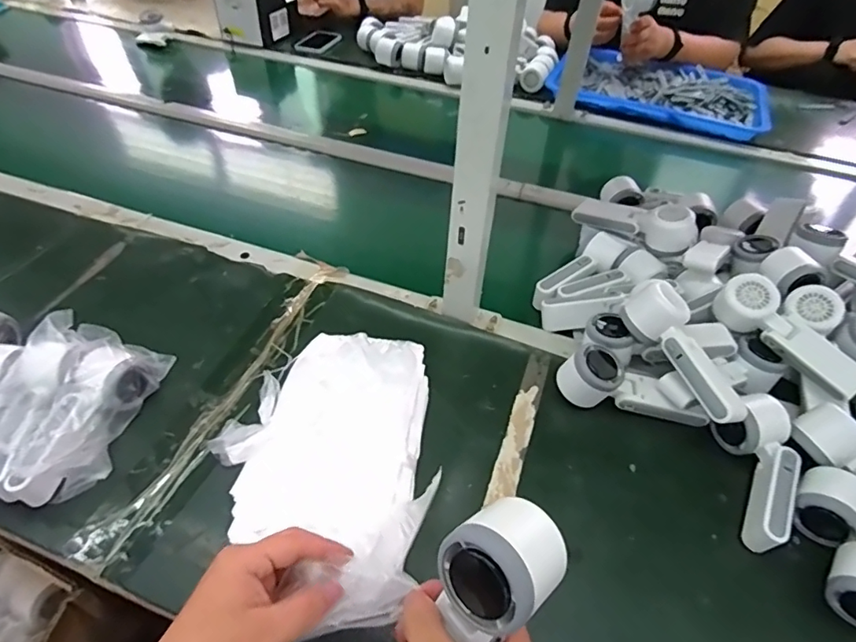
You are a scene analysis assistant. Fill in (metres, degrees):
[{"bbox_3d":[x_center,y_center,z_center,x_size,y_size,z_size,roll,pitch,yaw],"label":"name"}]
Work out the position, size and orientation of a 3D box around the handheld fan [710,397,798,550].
[{"bbox_3d":[0.329,0.146,0.521,0.077,0.052,0.158,24,50,18],"label":"handheld fan"}]

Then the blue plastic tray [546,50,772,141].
[{"bbox_3d":[0.531,-0.538,1.186,0.478,0.050,0.300,16,48,11],"label":"blue plastic tray"}]

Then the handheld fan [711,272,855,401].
[{"bbox_3d":[0.408,0.010,0.572,0.058,0.050,0.166,-32,56,-29],"label":"handheld fan"}]

